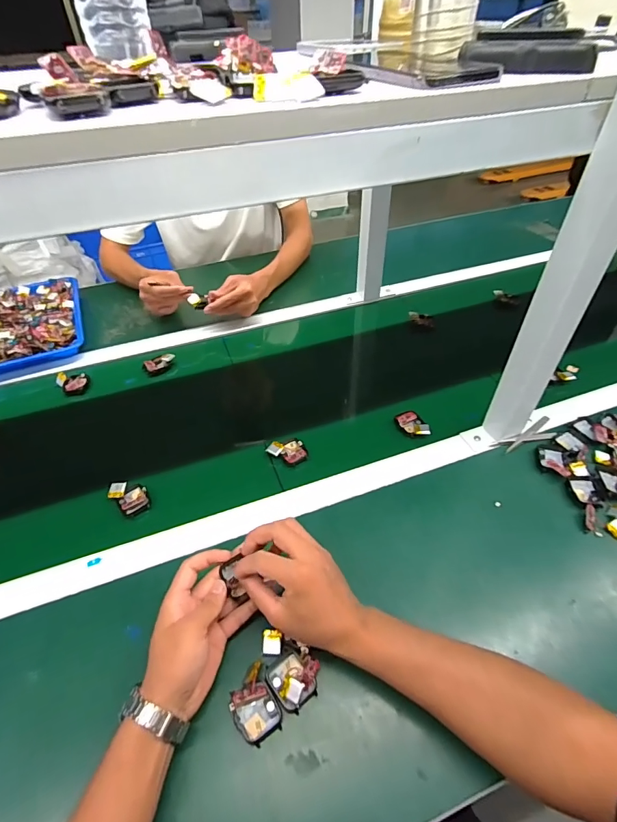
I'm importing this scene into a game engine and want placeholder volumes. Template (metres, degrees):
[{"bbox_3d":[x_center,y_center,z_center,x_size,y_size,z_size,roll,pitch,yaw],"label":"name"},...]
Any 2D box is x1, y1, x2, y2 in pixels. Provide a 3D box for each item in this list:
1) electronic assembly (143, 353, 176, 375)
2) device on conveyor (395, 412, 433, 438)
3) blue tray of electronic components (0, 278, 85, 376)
[{"bbox_3d":[-0.274,-0.088,0.753,0.057,0.018,0.033,-30,52,-24],"label":"electronic assembly"},{"bbox_3d":[0.161,0.020,0.625,0.035,0.013,0.058,-18,48,-14],"label":"device on conveyor"},{"bbox_3d":[-0.596,-0.176,0.826,0.253,0.037,0.302,-19,48,-16],"label":"blue tray of electronic components"}]

